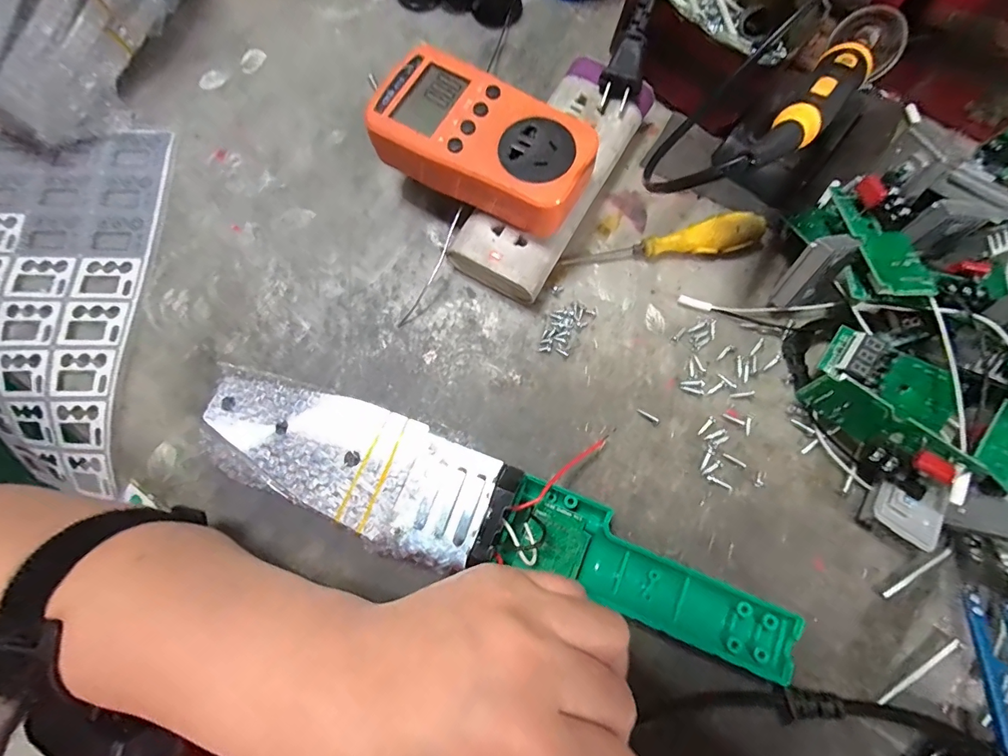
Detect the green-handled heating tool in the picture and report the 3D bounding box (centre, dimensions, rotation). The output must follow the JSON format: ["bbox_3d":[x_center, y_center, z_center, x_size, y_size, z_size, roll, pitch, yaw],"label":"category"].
[{"bbox_3d":[-0.017,0.071,0.228,0.329,0.034,0.063,21,78,6],"label":"green-handled heating tool"}]

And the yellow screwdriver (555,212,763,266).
[{"bbox_3d":[0.105,-0.086,0.287,0.127,0.020,0.021,-11,78,-2],"label":"yellow screwdriver"}]

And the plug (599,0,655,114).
[{"bbox_3d":[0.080,-0.206,0.280,0.025,0.019,0.064,20,100,5],"label":"plug"}]

